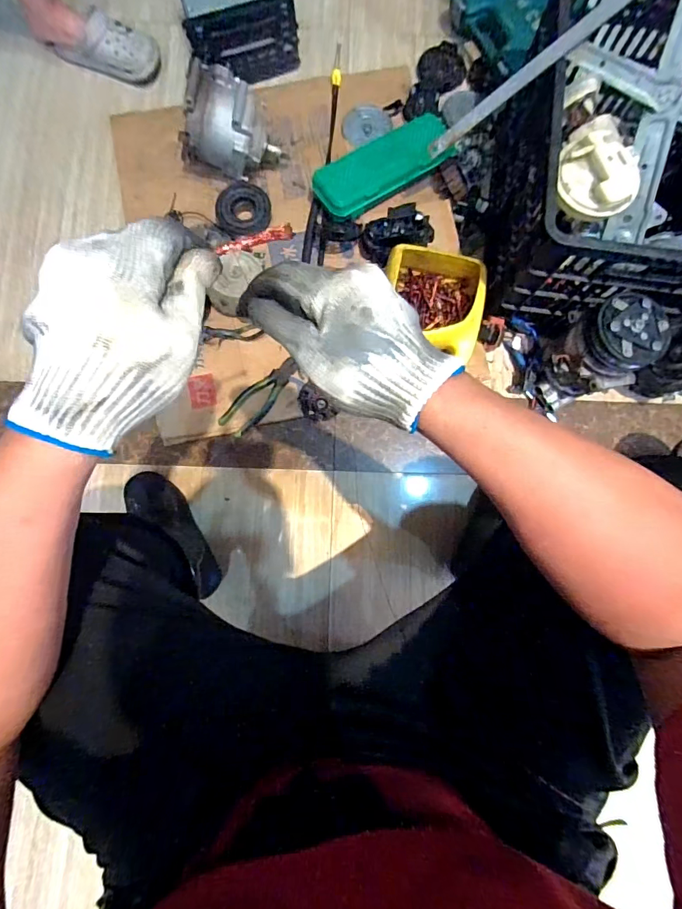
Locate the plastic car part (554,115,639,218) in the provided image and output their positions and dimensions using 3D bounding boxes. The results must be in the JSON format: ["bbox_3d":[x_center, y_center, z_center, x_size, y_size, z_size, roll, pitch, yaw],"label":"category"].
[{"bbox_3d":[0.350,-0.389,0.601,0.108,0.036,0.119,-20,83,-4],"label":"plastic car part"}]

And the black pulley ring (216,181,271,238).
[{"bbox_3d":[-0.188,-0.470,0.837,0.101,0.030,0.114,-13,83,-3],"label":"black pulley ring"}]

